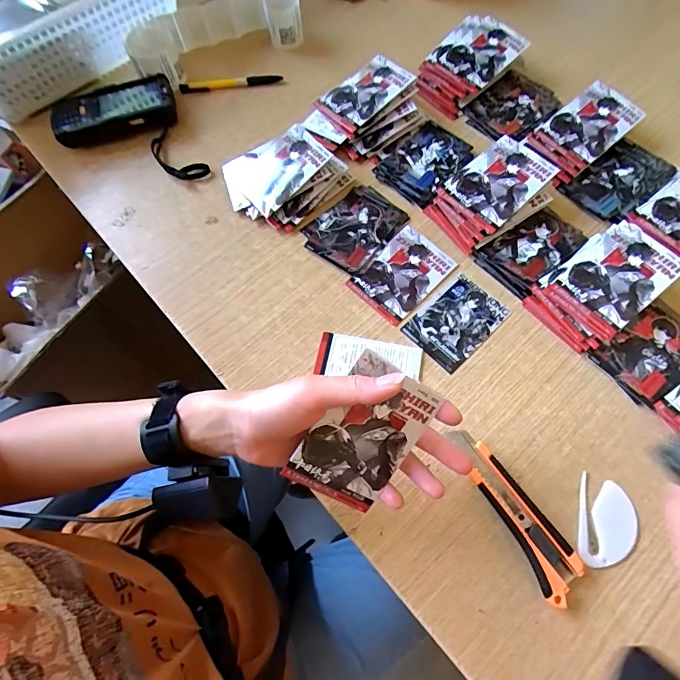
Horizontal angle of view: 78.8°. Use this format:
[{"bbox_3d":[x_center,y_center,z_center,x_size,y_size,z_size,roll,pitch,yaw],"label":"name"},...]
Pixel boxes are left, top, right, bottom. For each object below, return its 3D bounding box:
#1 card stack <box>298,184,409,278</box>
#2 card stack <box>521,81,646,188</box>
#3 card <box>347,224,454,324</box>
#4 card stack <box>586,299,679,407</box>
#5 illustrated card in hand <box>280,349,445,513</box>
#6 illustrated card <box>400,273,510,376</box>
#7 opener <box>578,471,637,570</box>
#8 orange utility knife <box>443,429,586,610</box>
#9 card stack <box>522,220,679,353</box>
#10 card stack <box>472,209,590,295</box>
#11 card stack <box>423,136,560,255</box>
[{"bbox_3d":[0.018,-0.132,0.478,0.089,0.006,0.110,37,73,15],"label":"card stack"},{"bbox_3d":[0.288,-0.251,0.499,0.126,0.029,0.078,-35,71,-12],"label":"card stack"},{"bbox_3d":[0.069,-0.073,0.452,0.073,0.004,0.105,42,74,16],"label":"card"},{"bbox_3d":[0.310,0.012,0.407,0.104,0.009,0.070,-32,71,-11],"label":"card stack"},{"bbox_3d":[0.017,0.068,0.290,0.069,0.004,0.103,31,97,-18],"label":"illustrated card in hand"},{"bbox_3d":[0.121,-0.020,0.430,0.097,0.004,0.068,-41,73,-14],"label":"illustrated card"},{"bbox_3d":[0.229,0.157,0.353,0.046,0.004,0.072,13,69,6],"label":"opener"},{"bbox_3d":[0.148,0.141,0.355,0.037,0.018,0.148,-27,70,-9],"label":"orange utility knife"},{"bbox_3d":[0.263,-0.057,0.417,0.125,0.040,0.084,-37,72,-13],"label":"card stack"},{"bbox_3d":[0.212,-0.104,0.455,0.108,0.013,0.071,-40,73,-14],"label":"card stack"},{"bbox_3d":[0.168,-0.164,0.463,0.125,0.021,0.088,-37,70,4],"label":"card stack"}]

